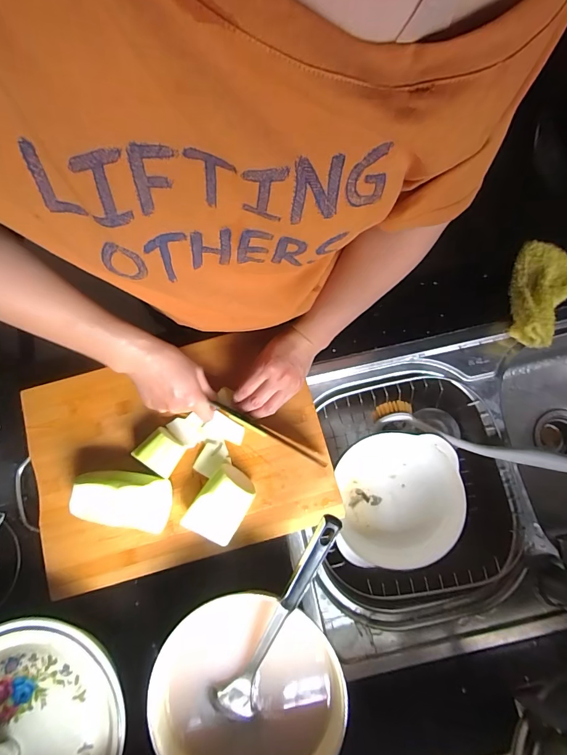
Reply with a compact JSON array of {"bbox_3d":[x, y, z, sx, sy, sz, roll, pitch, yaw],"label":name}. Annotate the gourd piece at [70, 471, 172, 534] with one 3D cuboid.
[{"bbox_3d":[-0.203,0.153,0.485,0.109,0.051,0.071,16,80,4],"label":"gourd piece"}]

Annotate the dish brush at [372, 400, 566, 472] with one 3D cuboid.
[{"bbox_3d":[0.271,0.087,0.557,0.290,0.035,0.042,17,78,37],"label":"dish brush"}]

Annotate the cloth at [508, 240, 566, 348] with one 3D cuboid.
[{"bbox_3d":[0.376,-0.129,0.558,0.100,0.062,0.156,36,82,7],"label":"cloth"}]

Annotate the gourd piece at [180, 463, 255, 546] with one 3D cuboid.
[{"bbox_3d":[-0.077,0.159,0.478,0.063,0.054,0.083,30,81,7],"label":"gourd piece"}]

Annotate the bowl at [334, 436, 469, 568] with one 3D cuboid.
[{"bbox_3d":[0.178,0.191,0.607,0.172,0.099,0.194,1,79,2],"label":"bowl"}]

